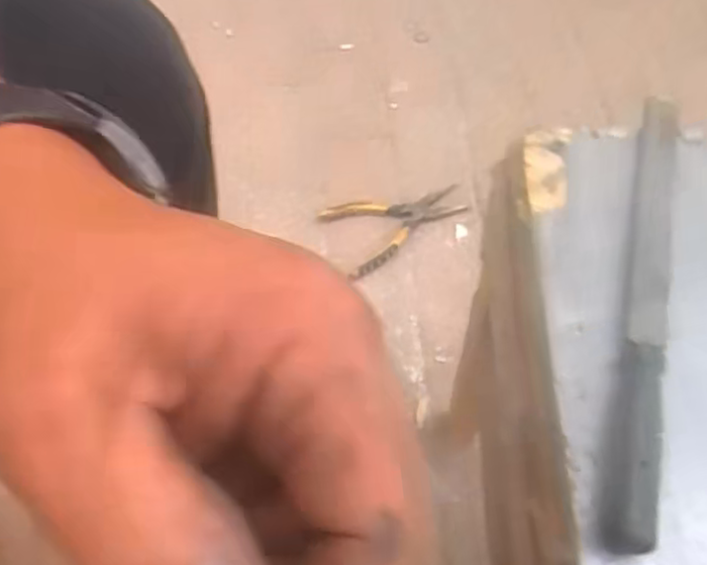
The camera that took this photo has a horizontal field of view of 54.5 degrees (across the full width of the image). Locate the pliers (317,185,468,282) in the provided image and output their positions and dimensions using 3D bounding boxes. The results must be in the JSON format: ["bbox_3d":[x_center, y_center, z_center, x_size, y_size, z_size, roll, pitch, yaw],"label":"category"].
[{"bbox_3d":[0.054,-0.085,0.878,0.173,0.016,0.115,-25,61,-12],"label":"pliers"}]

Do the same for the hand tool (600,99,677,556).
[{"bbox_3d":[0.128,-0.002,0.297,0.018,0.019,0.230,13,60,11],"label":"hand tool"}]

